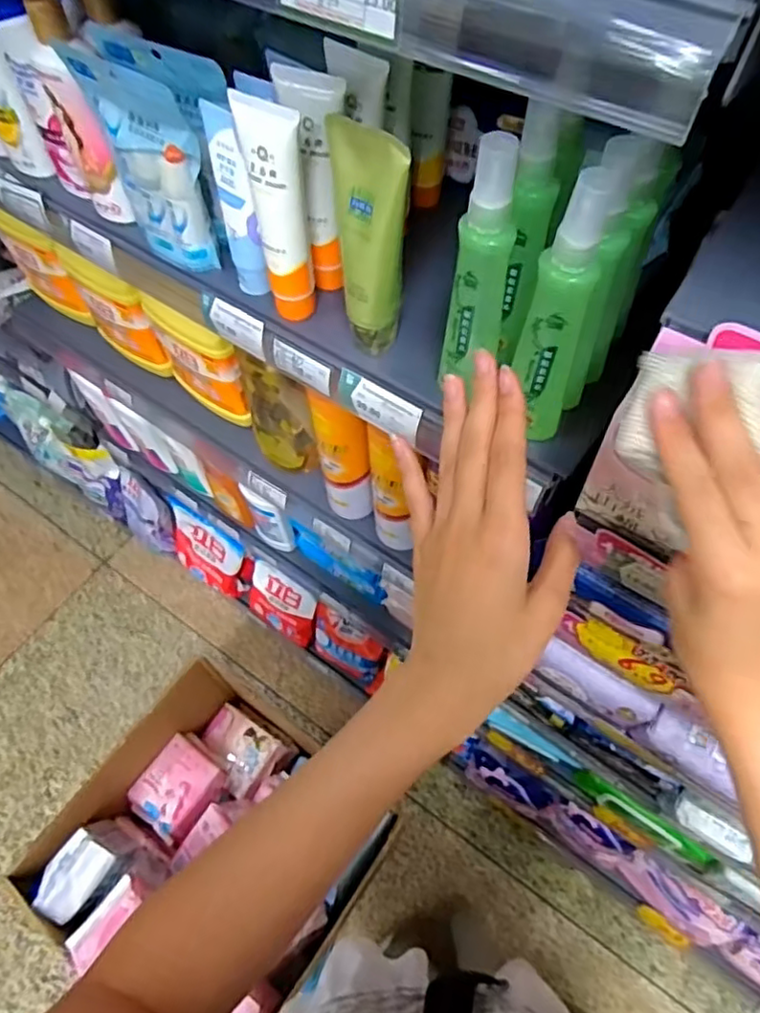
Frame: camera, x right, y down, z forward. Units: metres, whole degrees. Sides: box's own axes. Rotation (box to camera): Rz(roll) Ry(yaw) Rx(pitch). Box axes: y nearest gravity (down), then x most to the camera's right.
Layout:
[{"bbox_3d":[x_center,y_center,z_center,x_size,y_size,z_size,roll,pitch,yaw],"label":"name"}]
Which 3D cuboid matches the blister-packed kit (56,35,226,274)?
[{"bbox_3d":[-0.177,-0.261,0.492,0.107,0.148,0.028,36,67,20],"label":"blister-packed kit"}]

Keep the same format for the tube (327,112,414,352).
[{"bbox_3d":[-0.005,-0.169,0.421,0.041,0.163,0.026,-4,60,-1],"label":"tube"}]

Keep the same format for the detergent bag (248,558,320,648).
[{"bbox_3d":[-0.207,0.206,1.343,0.166,0.121,0.082,30,65,17],"label":"detergent bag"}]

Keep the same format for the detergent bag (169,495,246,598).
[{"bbox_3d":[-0.379,0.097,1.378,0.197,0.184,0.081,29,65,17],"label":"detergent bag"}]

